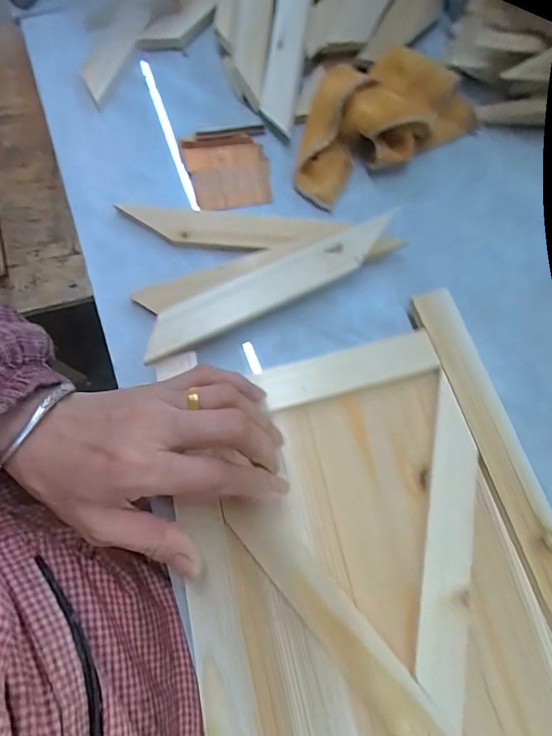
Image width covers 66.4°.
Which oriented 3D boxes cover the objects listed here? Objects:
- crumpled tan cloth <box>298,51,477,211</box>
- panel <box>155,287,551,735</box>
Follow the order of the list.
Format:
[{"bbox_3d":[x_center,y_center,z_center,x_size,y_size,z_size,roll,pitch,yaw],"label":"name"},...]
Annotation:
[{"bbox_3d":[0.076,-0.199,0.329,0.157,0.039,0.087,-31,78,-9],"label":"crumpled tan cloth"},{"bbox_3d":[0.078,0.179,0.231,0.230,0.027,0.427,-14,76,-5],"label":"panel"}]

